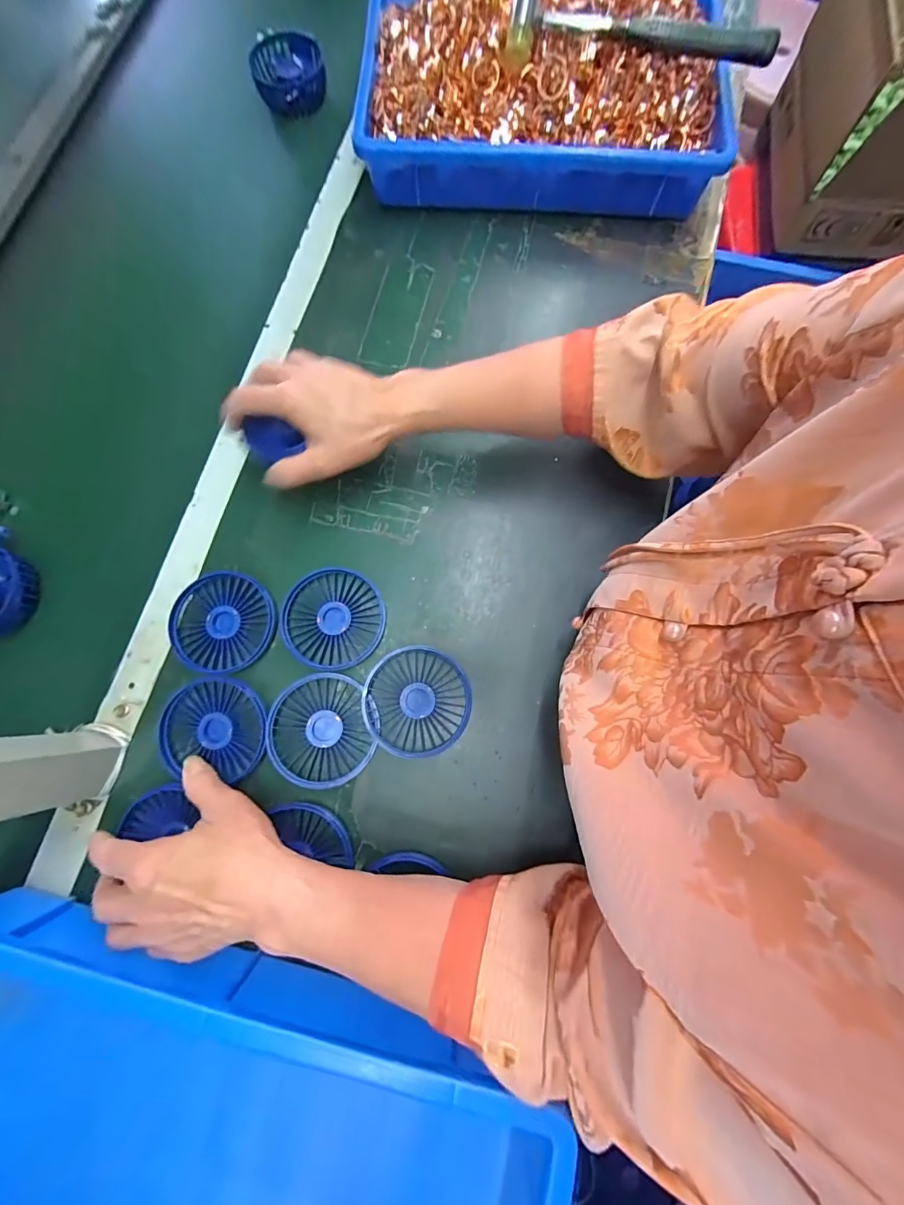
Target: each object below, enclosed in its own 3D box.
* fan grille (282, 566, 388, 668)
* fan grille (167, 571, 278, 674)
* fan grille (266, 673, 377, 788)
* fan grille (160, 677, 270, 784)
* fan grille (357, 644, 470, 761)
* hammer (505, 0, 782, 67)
[{"bbox_3d":[-0.103,0.014,0.369,0.083,0.012,0.084,0,78,1],"label":"fan grille"},{"bbox_3d":[-0.199,0.017,0.369,0.086,0.015,0.083,0,78,1],"label":"fan grille"},{"bbox_3d":[-0.109,0.104,0.346,0.078,0.015,0.083,-17,78,-2],"label":"fan grille"},{"bbox_3d":[-0.195,0.100,0.346,0.089,0.016,0.075,7,78,3],"label":"fan grille"},{"bbox_3d":[-0.028,0.081,0.352,0.087,0.016,0.087,2,72,-7],"label":"fan grille"},{"bbox_3d":[0.176,-0.535,0.392,0.242,0.035,0.053,9,78,3],"label":"hammer"}]

